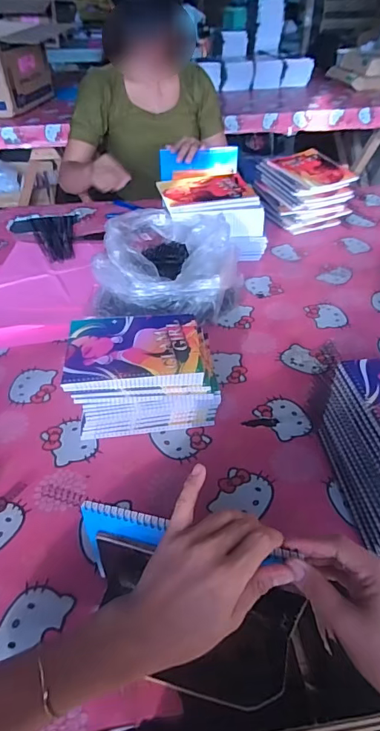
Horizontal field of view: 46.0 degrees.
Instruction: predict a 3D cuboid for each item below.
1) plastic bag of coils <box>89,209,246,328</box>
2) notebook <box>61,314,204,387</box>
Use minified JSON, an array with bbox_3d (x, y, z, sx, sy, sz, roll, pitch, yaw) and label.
[{"bbox_3d":[-0.034,-0.199,0.881,0.259,0.137,0.279,9,44,10],"label":"plastic bag of coils"},{"bbox_3d":[-0.083,-0.029,0.670,0.195,0.013,0.145,-2,43,-2],"label":"notebook"}]

